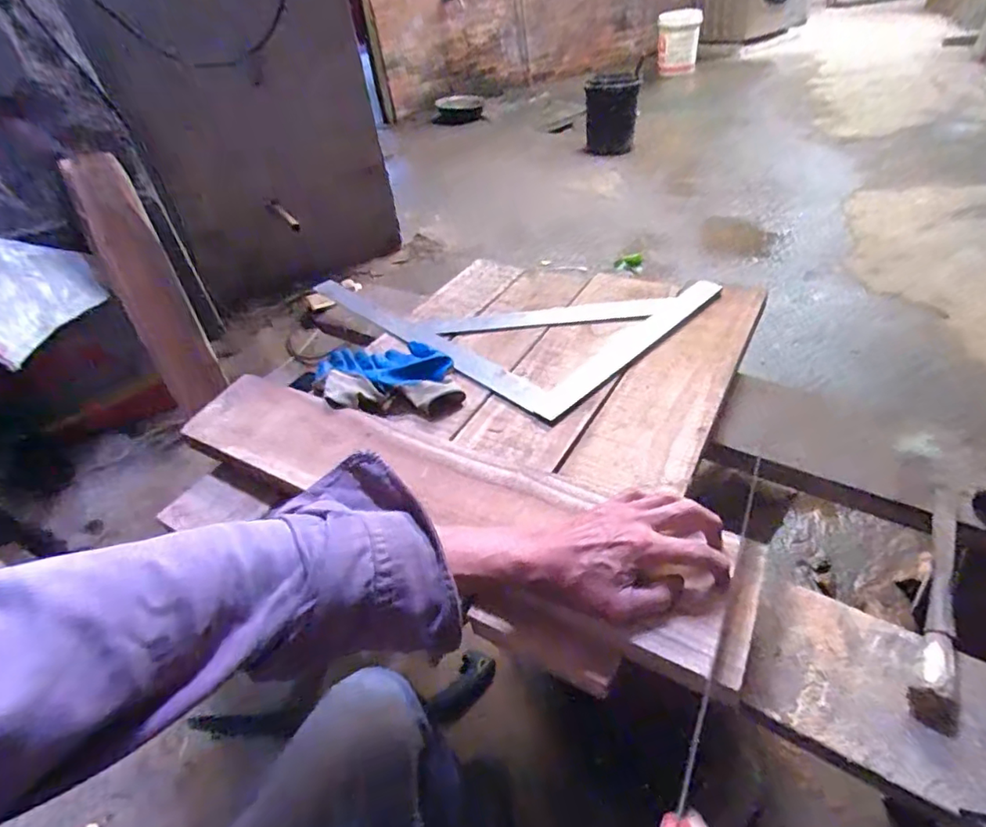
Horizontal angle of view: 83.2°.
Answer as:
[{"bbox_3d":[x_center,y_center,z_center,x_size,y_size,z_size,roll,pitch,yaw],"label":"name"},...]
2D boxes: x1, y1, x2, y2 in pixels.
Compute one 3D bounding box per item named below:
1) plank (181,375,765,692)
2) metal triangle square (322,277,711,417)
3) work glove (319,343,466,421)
[{"bbox_3d":[-0.079,0.072,0.590,0.662,0.029,0.136,18,46,28],"label":"plank"},{"bbox_3d":[0.009,-0.203,0.942,0.369,0.017,0.579,-37,47,-27],"label":"metal triangle square"},{"bbox_3d":[-0.150,-0.058,0.763,0.168,0.050,0.212,-22,43,-15],"label":"work glove"}]

